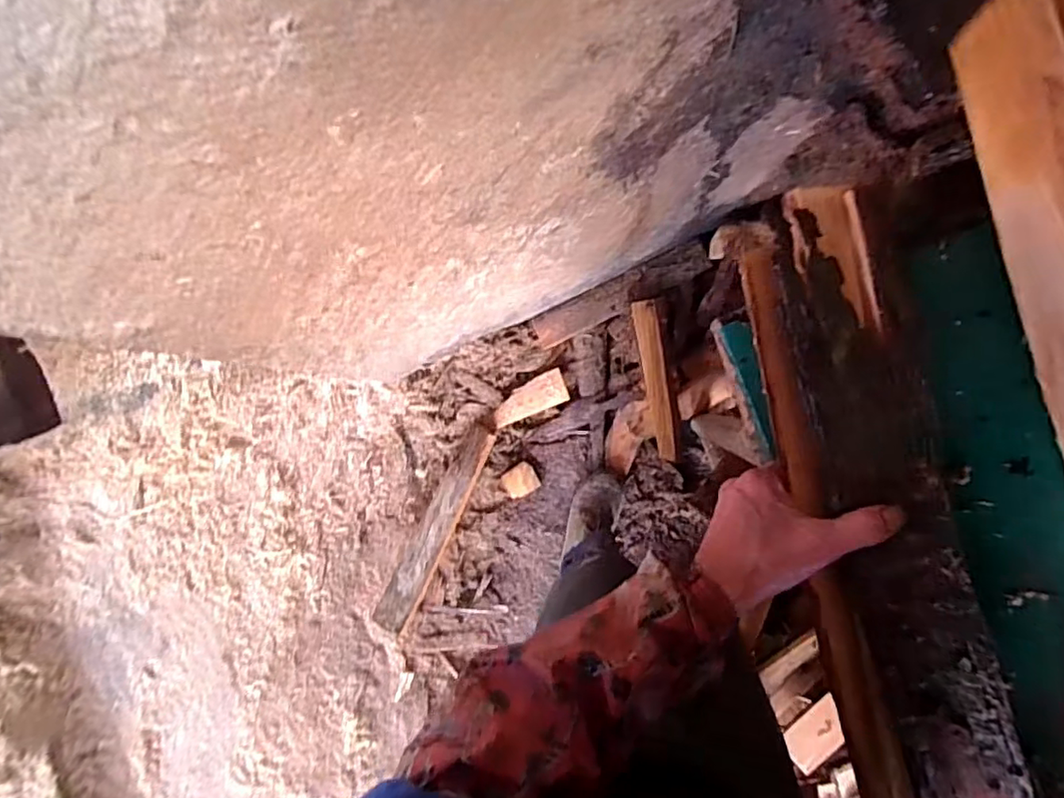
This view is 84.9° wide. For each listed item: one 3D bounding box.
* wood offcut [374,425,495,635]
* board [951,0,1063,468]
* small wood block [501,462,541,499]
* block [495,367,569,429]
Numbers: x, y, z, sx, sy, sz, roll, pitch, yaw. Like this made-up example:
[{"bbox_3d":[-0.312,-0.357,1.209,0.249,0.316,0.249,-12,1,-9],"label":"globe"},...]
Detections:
[{"bbox_3d":[-0.221,0.298,1.320,0.092,0.059,0.517,27,95,7],"label":"wood offcut"},{"bbox_3d":[0.365,-0.075,0.392,0.030,0.085,0.388,-15,93,9],"label":"board"},{"bbox_3d":[-0.026,0.187,1.312,0.075,0.017,0.068,-36,86,8],"label":"small wood block"},{"bbox_3d":[-0.005,0.004,1.283,0.176,0.015,0.071,-27,87,8],"label":"block"}]

